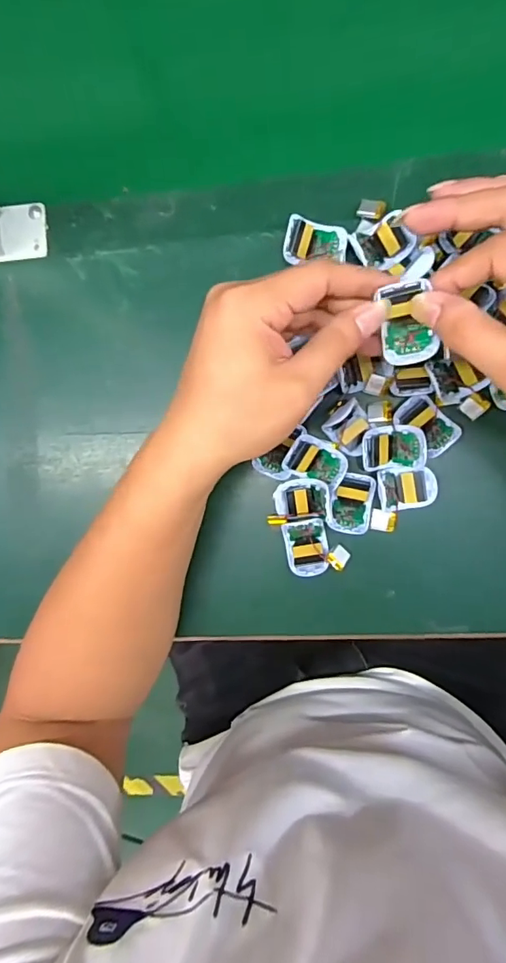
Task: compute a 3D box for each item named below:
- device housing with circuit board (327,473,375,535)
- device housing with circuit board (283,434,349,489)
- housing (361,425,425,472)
[{"bbox_3d":[0.070,0.015,0.352,0.030,0.018,0.042,11,95,7],"label":"device housing with circuit board"},{"bbox_3d":[0.045,-0.014,0.353,0.042,0.016,0.029,25,97,5],"label":"device housing with circuit board"},{"bbox_3d":[0.097,-0.023,0.347,0.041,0.015,0.030,-3,93,8],"label":"housing"}]

